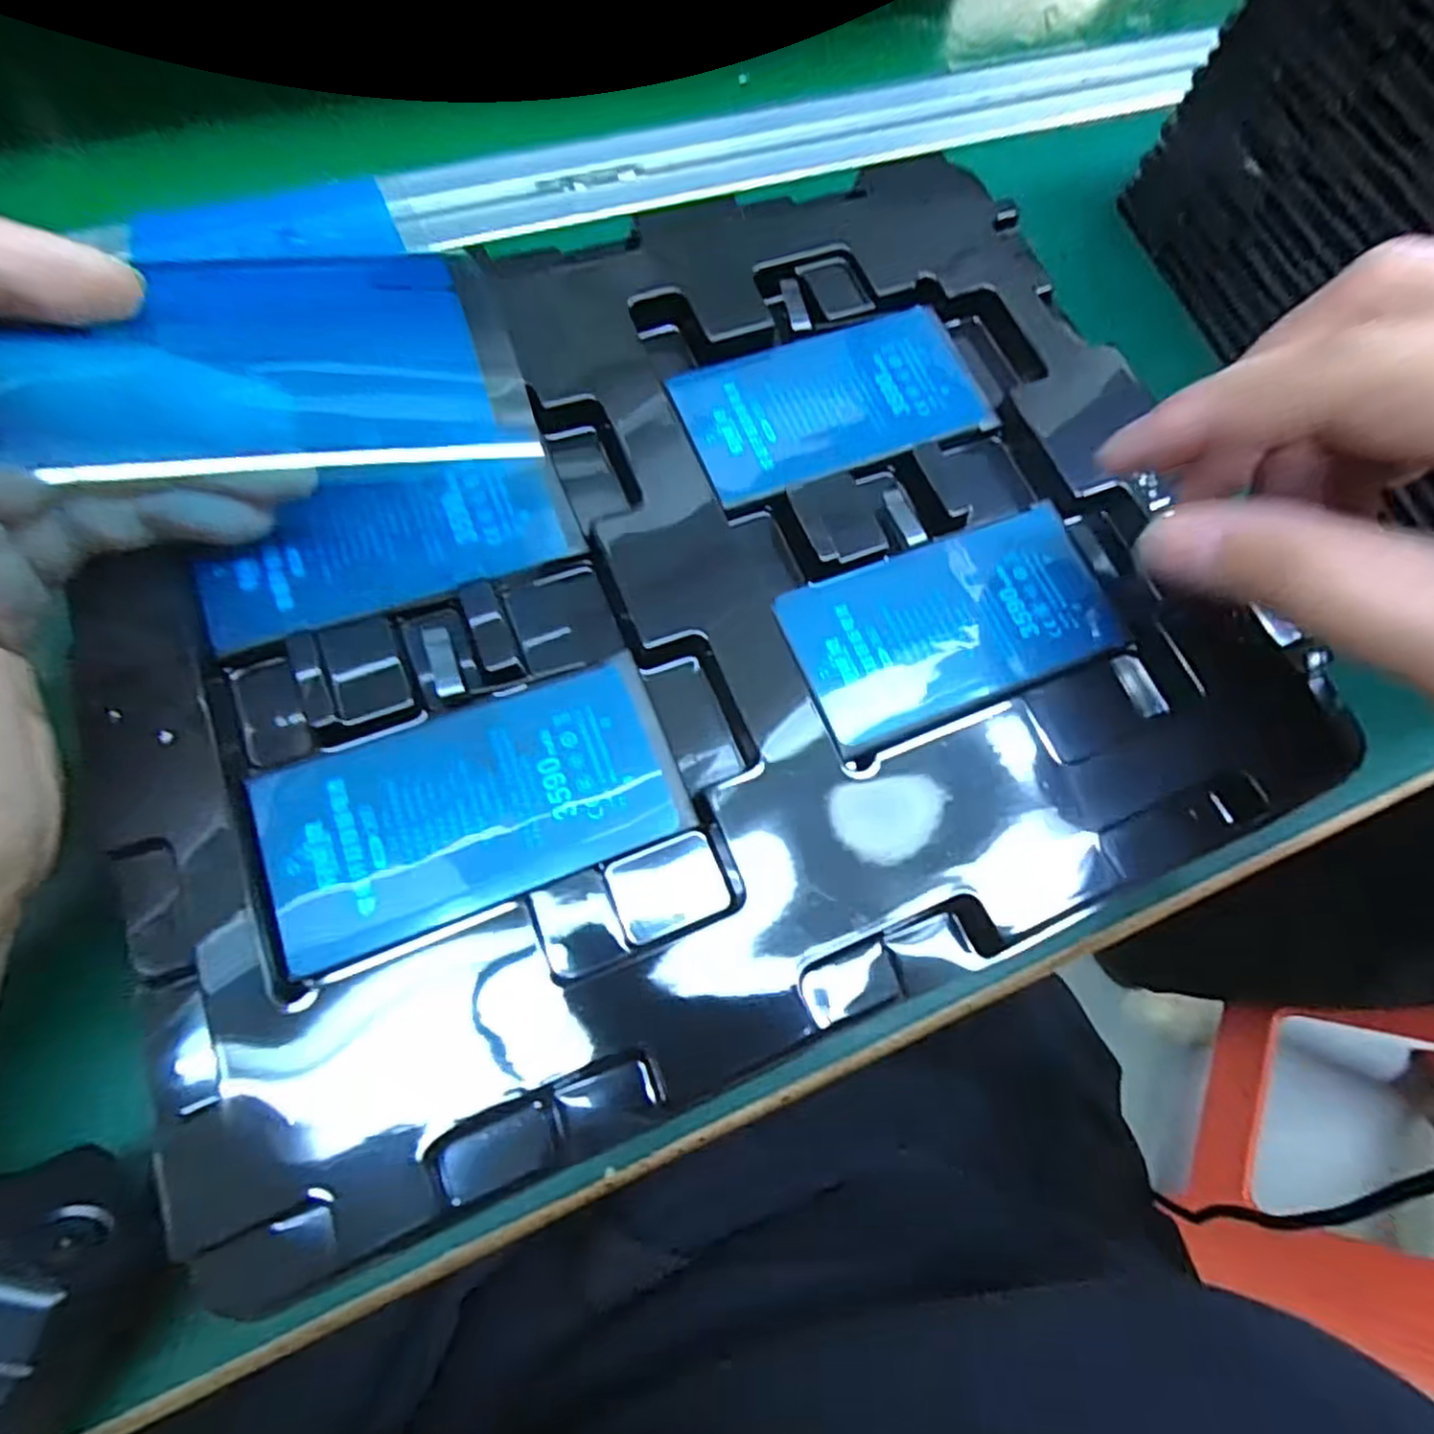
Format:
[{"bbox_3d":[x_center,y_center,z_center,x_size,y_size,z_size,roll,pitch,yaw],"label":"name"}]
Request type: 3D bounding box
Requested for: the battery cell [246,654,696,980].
[{"bbox_3d":[-0.051,0.019,0.155,0.085,0.007,0.044,-20,74,-12],"label":"battery cell"}]

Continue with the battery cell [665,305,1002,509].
[{"bbox_3d":[0.033,-0.090,0.201,0.086,0.005,0.045,-20,74,-12],"label":"battery cell"}]

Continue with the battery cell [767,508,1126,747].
[{"bbox_3d":[0.061,-0.024,0.182,0.085,0.004,0.045,-20,74,-12],"label":"battery cell"}]

